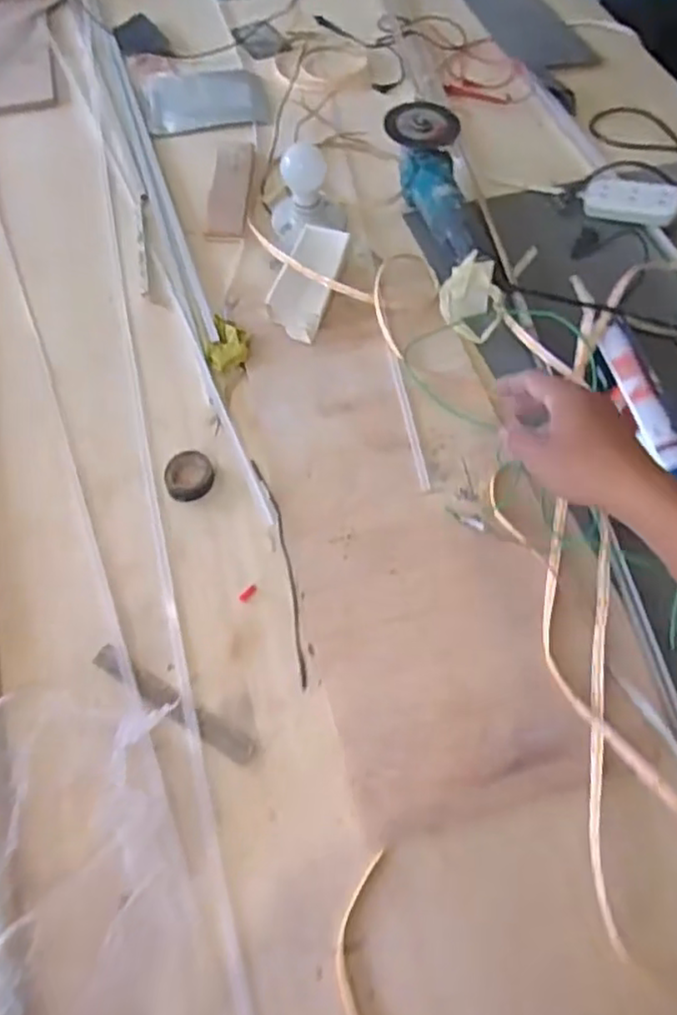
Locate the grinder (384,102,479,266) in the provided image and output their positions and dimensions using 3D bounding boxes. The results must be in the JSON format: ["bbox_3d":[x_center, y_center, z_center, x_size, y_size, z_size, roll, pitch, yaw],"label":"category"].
[{"bbox_3d":[0.122,-0.413,0.880,0.093,0.085,0.252,-5,62,-3],"label":"grinder"}]

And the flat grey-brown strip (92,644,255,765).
[{"bbox_3d":[-0.146,0.172,0.591,0.169,0.006,0.022,29,63,14],"label":"flat grey-brown strip"}]

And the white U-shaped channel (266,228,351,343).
[{"bbox_3d":[-0.037,-0.279,0.824,0.067,0.032,0.160,15,63,8],"label":"white U-shaped channel"}]

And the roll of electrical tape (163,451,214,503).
[{"bbox_3d":[-0.156,-0.033,0.700,0.050,0.017,0.053,0,62,0],"label":"roll of electrical tape"}]

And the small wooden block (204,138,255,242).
[{"bbox_3d":[-0.150,-0.448,0.934,0.053,0.007,0.223,0,62,0],"label":"small wooden block"}]

